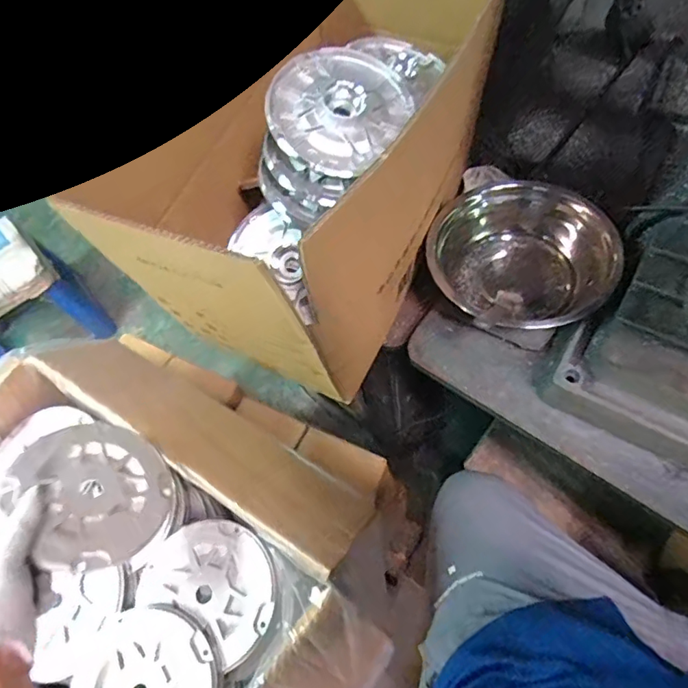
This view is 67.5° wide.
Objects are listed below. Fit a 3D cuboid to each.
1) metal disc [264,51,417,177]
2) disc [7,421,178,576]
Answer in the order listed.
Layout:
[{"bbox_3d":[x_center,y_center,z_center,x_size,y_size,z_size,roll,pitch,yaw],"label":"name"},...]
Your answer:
[{"bbox_3d":[-0.006,-0.219,0.475,0.124,0.020,0.123,2,76,-7],"label":"metal disc"},{"bbox_3d":[-0.223,0.130,0.465,0.120,0.012,0.132,19,42,-18],"label":"disc"}]

